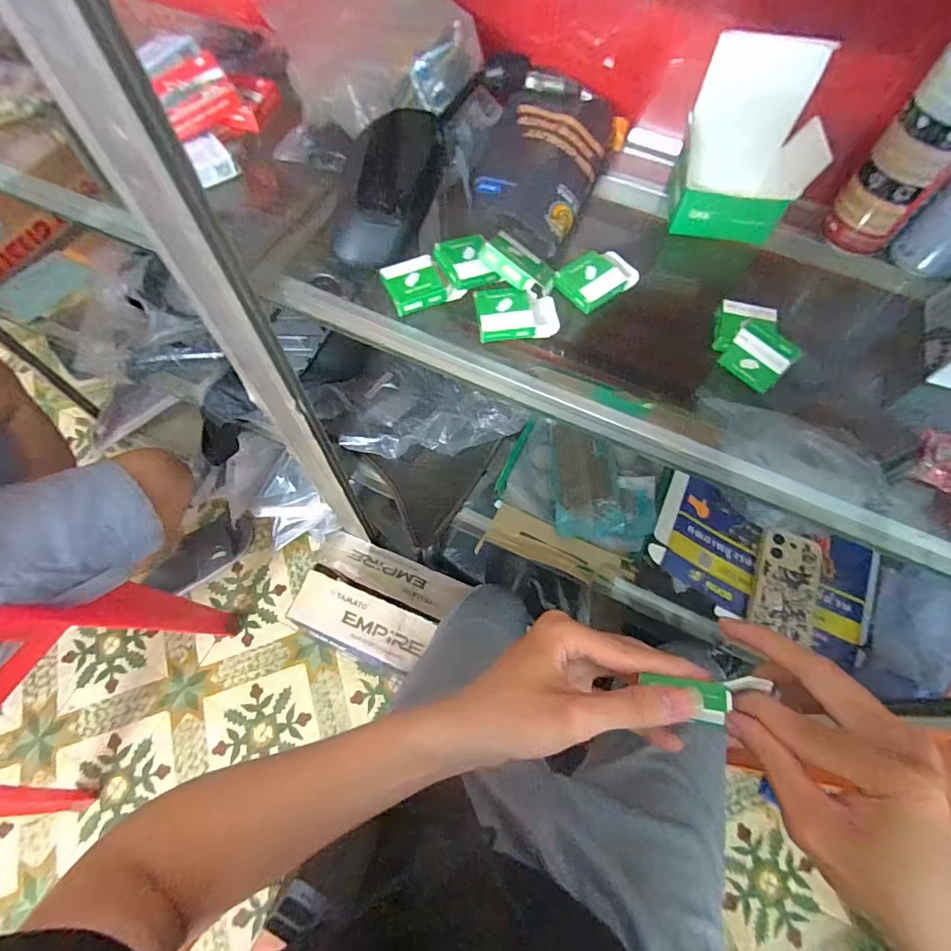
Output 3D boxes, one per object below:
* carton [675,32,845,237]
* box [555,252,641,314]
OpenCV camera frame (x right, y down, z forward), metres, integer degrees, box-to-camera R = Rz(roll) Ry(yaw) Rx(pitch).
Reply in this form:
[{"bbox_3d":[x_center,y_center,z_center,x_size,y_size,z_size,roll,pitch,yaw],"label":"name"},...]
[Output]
[{"bbox_3d":[0.249,-0.295,0.442,0.109,0.119,0.087,9,64,2],"label":"carton"},{"bbox_3d":[0.112,-0.182,0.449,0.069,0.018,0.048,-33,70,-17],"label":"box"}]

